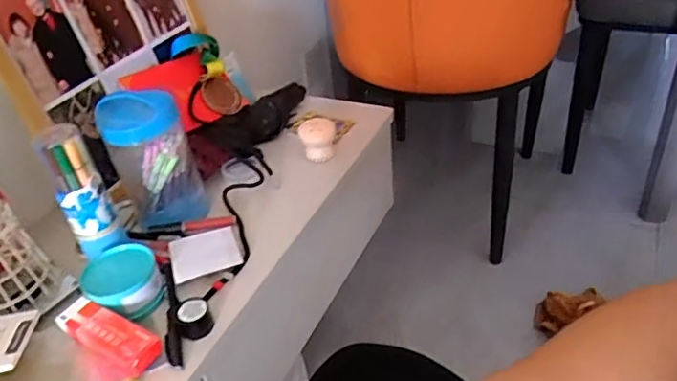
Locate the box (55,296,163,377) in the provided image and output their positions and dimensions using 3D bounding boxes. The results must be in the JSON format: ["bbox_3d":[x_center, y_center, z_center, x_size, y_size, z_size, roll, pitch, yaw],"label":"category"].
[{"bbox_3d":[-0.226,0.144,0.539,0.113,0.028,0.037,15,42,27],"label":"box"}]

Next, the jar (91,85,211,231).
[{"bbox_3d":[-0.224,-0.043,0.664,0.094,0.163,0.095,-19,38,-15],"label":"jar"}]

